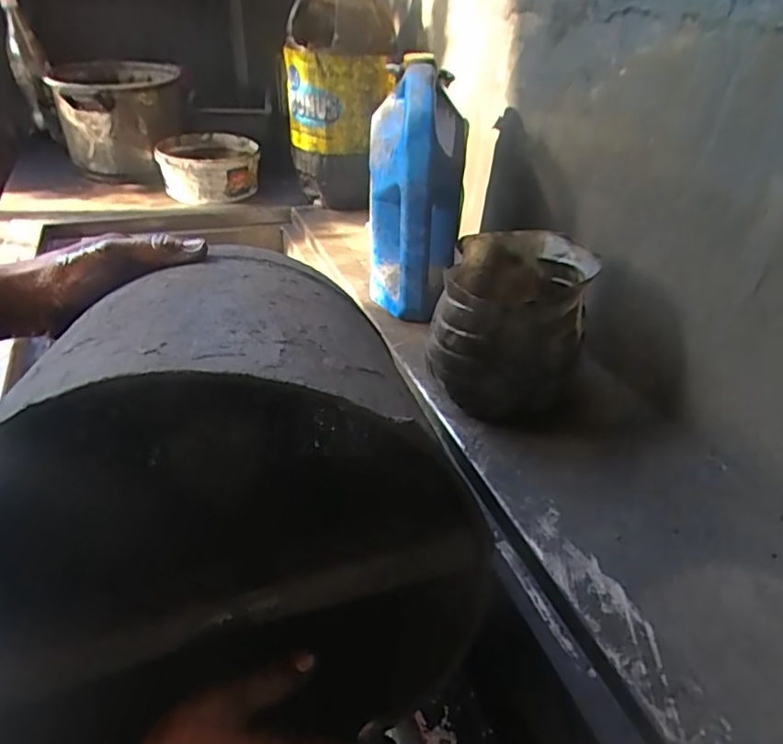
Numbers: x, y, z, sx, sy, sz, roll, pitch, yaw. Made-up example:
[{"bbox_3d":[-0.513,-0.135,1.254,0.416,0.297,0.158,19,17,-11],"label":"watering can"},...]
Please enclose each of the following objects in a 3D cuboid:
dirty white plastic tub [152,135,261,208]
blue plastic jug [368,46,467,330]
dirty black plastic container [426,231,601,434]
[{"bbox_3d":[-0.369,-0.416,1.143,0.189,0.088,0.194,-7,37,-15],"label":"dirty white plastic tub"},{"bbox_3d":[0.027,-0.214,0.709,0.102,0.282,0.147,-1,35,-6],"label":"blue plastic jug"},{"bbox_3d":[0.128,-0.048,0.628,0.156,0.162,0.159,13,36,13],"label":"dirty black plastic container"}]

